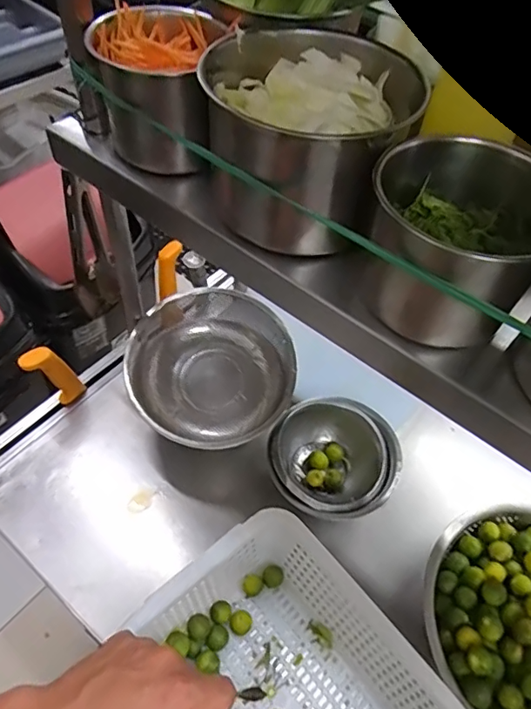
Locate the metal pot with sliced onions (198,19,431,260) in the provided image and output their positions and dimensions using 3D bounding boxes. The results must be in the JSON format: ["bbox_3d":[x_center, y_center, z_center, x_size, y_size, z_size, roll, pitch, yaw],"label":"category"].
[{"bbox_3d":[0.028,-0.166,0.400,0.144,0.115,0.126,23,54,12],"label":"metal pot with sliced onions"}]

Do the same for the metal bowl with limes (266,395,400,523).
[{"bbox_3d":[0.090,0.142,0.683,0.157,0.082,0.168,3,53,-4],"label":"metal bowl with limes"}]

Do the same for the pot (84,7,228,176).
[{"bbox_3d":[-0.090,-0.221,0.430,0.094,0.094,0.093,3,53,-4],"label":"pot"}]

